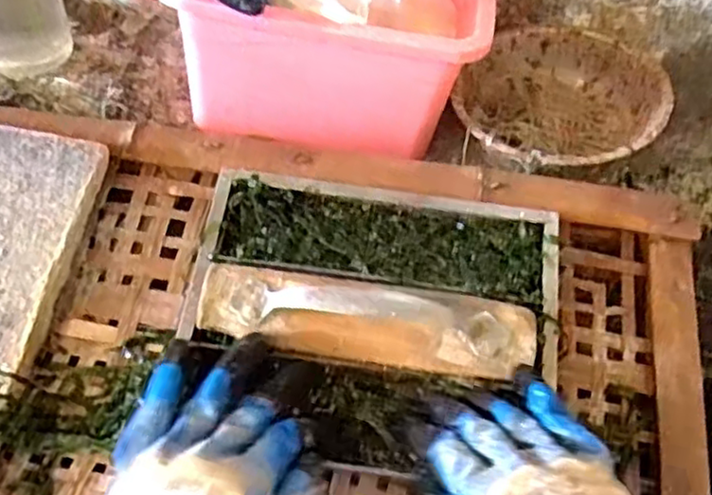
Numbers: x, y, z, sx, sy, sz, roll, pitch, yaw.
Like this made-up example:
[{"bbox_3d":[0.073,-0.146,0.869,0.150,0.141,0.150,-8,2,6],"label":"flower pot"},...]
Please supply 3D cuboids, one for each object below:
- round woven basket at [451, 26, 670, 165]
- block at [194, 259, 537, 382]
[{"bbox_3d":[0.194,-0.136,0.678,0.189,0.062,0.199,6,49,0],"label":"round woven basket"},{"bbox_3d":[0.008,0.045,0.434,0.212,0.037,0.052,8,75,0],"label":"block"}]

